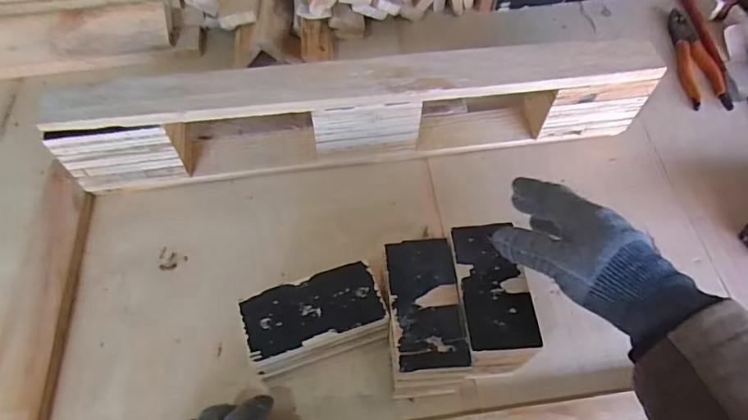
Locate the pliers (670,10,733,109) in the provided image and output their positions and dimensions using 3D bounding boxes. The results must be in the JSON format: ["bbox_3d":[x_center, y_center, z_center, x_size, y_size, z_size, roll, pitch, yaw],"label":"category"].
[{"bbox_3d":[0.452,-0.219,0.681,0.056,0.012,0.185,2,59,0],"label":"pliers"}]

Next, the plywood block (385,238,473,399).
[{"bbox_3d":[0.043,0.098,0.437,0.062,0.073,0.128,-5,58,-3],"label":"plywood block"}]

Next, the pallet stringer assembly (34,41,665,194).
[{"bbox_3d":[-0.015,-0.126,0.566,0.648,0.116,0.097,-7,60,-5],"label":"pallet stringer assembly"}]

